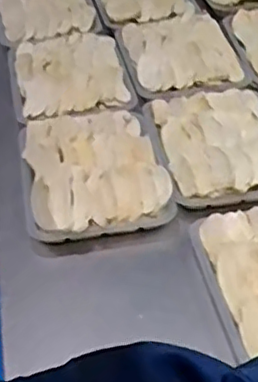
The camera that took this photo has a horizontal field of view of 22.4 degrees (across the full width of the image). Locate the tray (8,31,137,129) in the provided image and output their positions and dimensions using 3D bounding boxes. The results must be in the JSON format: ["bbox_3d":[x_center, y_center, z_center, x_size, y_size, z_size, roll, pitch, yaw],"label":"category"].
[{"bbox_3d":[-0.082,-0.163,0.854,0.147,0.018,0.218,-11,41,-7],"label":"tray"}]

